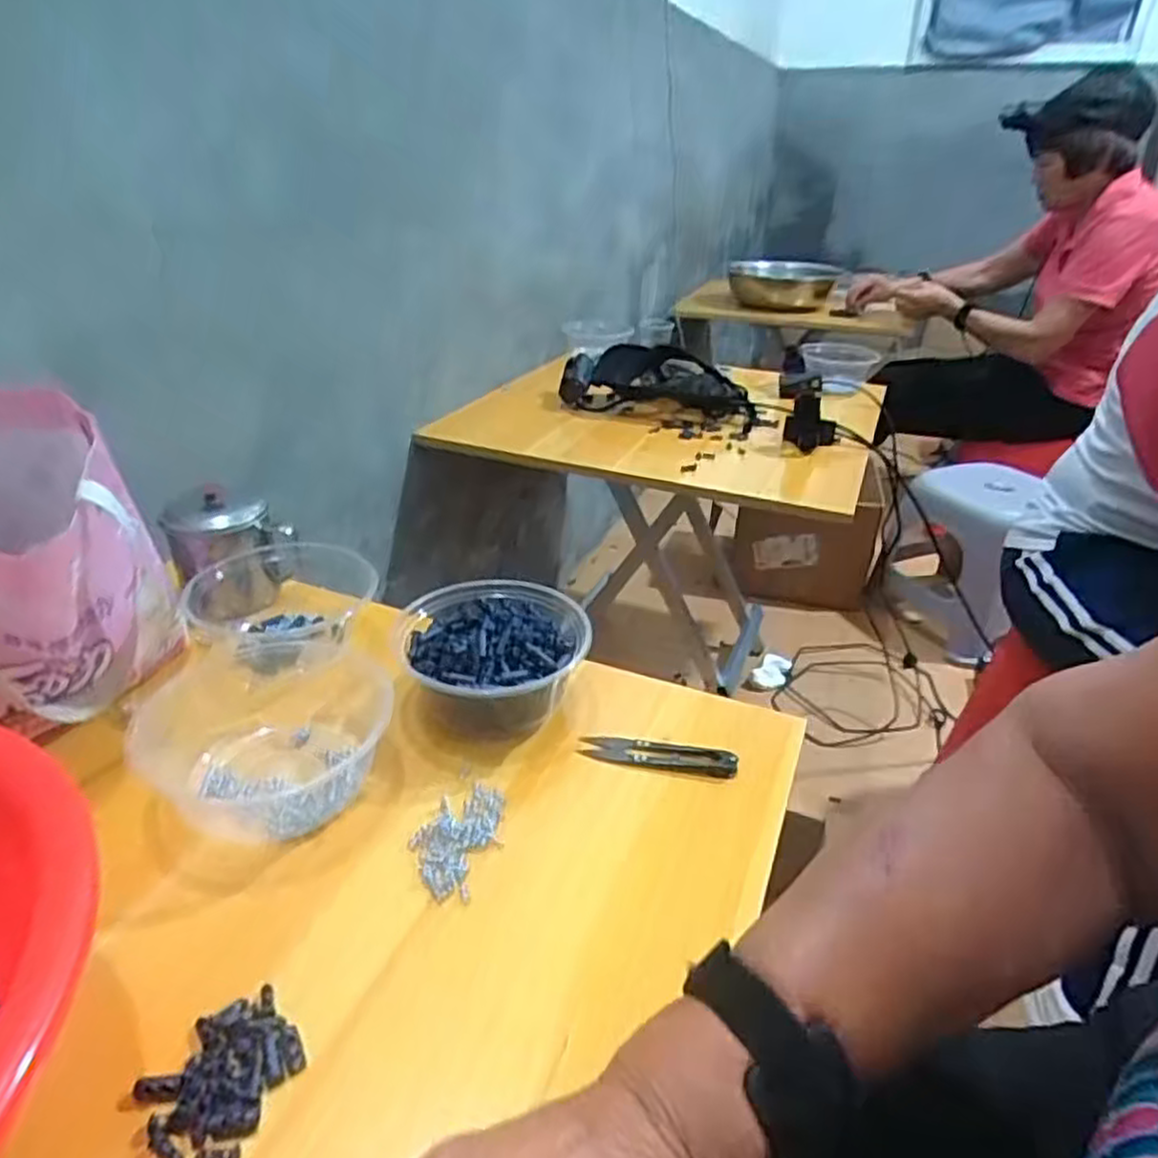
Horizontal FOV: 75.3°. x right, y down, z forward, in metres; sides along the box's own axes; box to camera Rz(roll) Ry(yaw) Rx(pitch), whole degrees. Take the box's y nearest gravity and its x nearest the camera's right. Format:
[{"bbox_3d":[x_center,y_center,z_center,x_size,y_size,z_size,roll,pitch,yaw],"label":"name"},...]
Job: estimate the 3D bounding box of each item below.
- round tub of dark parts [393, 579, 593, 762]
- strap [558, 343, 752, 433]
[{"bbox_3d":[-0.059,0.058,0.528,0.126,0.064,0.123,1,29,-1],"label":"round tub of dark parts"},{"bbox_3d":[0.131,-0.317,1.184,0.294,0.086,0.194,9,30,13],"label":"strap"}]

